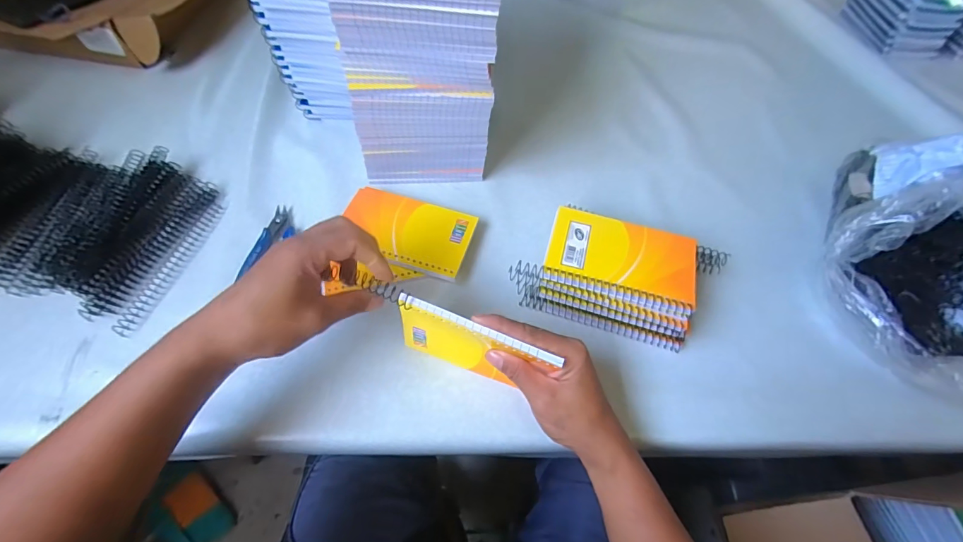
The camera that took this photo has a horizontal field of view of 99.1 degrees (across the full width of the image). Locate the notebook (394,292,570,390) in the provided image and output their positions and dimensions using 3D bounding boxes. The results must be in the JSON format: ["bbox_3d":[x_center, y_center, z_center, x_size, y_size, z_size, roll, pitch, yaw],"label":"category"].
[{"bbox_3d":[-0.007,0.061,0.330,0.126,0.076,0.015,18,60,7],"label":"notebook"}]

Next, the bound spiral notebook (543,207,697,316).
[{"bbox_3d":[0.127,-0.014,0.369,0.129,0.007,0.080,16,61,6],"label":"bound spiral notebook"}]

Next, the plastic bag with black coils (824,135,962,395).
[{"bbox_3d":[0.410,-0.015,0.367,0.154,0.136,0.228,28,63,12],"label":"plastic bag with black coils"}]

